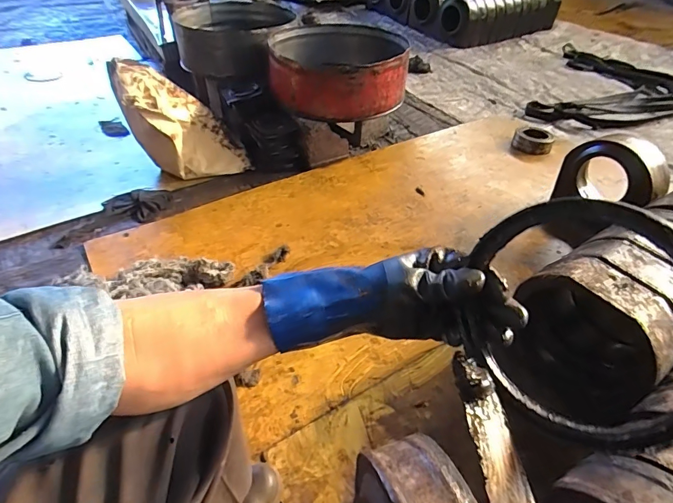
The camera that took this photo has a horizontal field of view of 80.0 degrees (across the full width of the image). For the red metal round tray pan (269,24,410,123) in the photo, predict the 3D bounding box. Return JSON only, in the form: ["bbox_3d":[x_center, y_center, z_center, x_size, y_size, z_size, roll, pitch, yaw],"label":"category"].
[{"bbox_3d":[0.006,-0.702,1.567,0.515,0.203,0.471,1,43,-1],"label":"red metal round tray pan"}]

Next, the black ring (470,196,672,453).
[{"bbox_3d":[0.188,0.054,0.306,0.011,0.189,0.170,-4,5,-38],"label":"black ring"}]

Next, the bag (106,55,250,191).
[{"bbox_3d":[-0.526,-0.451,1.395,0.362,0.397,0.161,-26,50,-27],"label":"bag"}]

